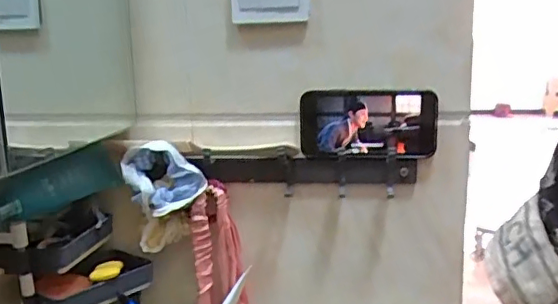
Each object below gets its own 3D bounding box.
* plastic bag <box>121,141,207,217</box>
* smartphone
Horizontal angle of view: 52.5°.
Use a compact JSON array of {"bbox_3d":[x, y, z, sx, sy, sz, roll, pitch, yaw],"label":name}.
[{"bbox_3d":[-0.136,0.026,0.666,0.092,0.072,0.060,-4,16,-14],"label":"plastic bag"},{"bbox_3d":[0.100,-0.032,0.638,0.150,0.075,0.014,2,16,8],"label":"smartphone"}]

